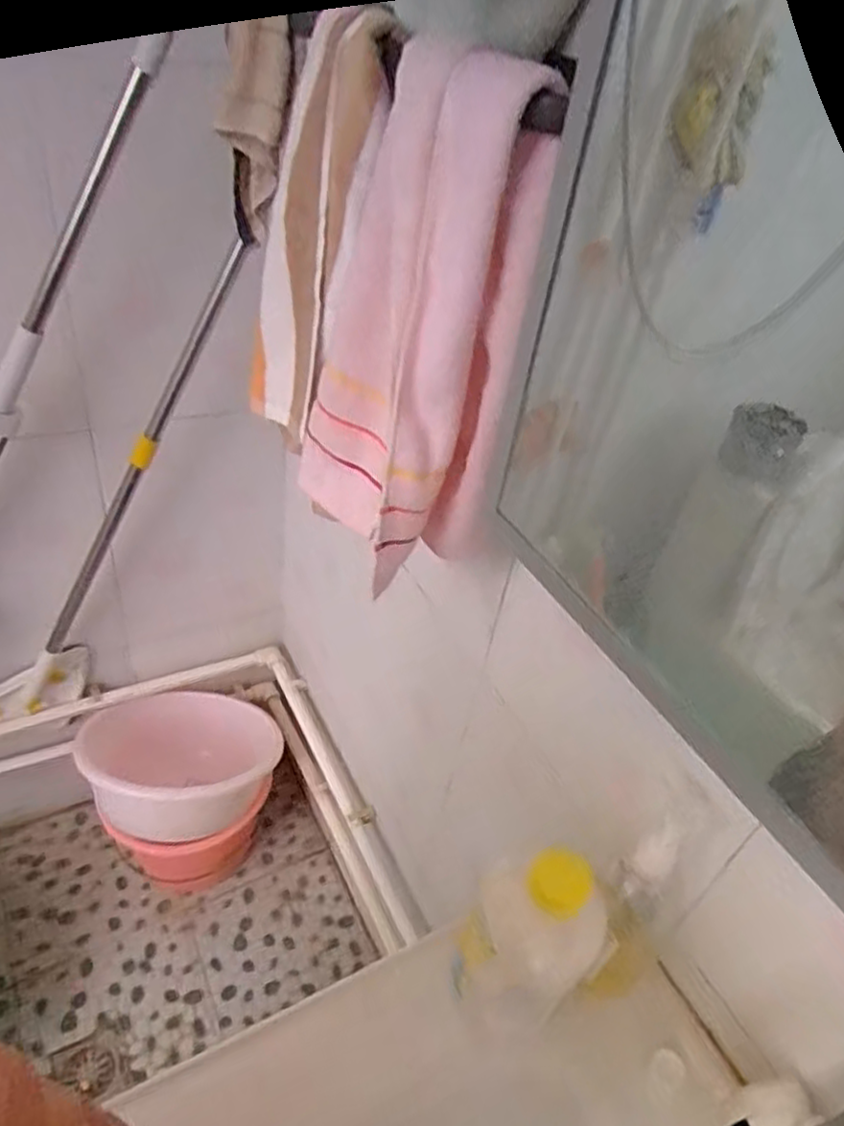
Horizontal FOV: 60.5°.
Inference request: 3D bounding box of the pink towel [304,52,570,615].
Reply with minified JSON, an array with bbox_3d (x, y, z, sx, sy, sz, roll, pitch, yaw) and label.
[{"bbox_3d":[-0.013,-0.173,0.545,0.138,0.337,0.169,1,40,-11],"label":"pink towel"}]

